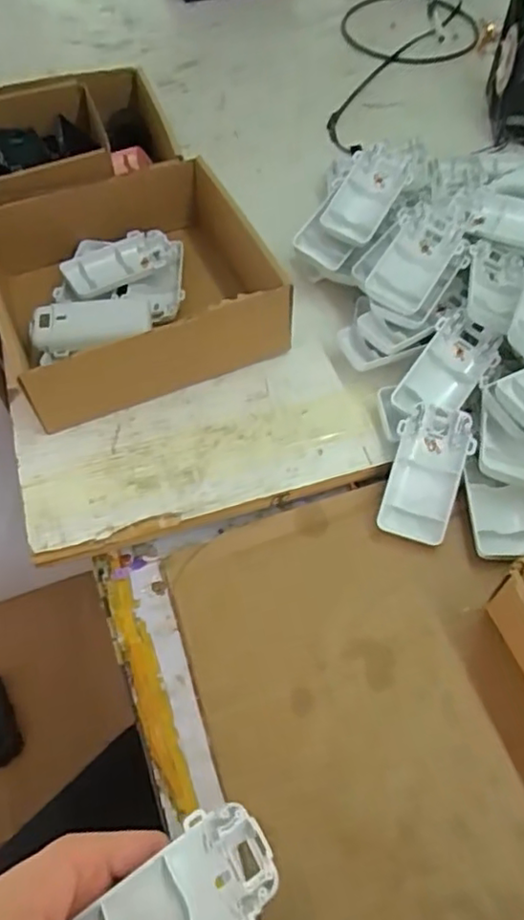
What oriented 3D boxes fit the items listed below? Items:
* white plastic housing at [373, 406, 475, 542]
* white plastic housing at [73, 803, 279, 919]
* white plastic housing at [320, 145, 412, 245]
[{"bbox_3d":[0.115,0.009,0.438,0.048,0.018,0.095,17,79,14],"label":"white plastic housing"},{"bbox_3d":[-0.036,0.195,0.275,0.087,0.020,0.047,-33,62,-15],"label":"white plastic housing"},{"bbox_3d":[0.092,-0.231,0.533,0.049,0.024,0.103,27,62,18],"label":"white plastic housing"}]

